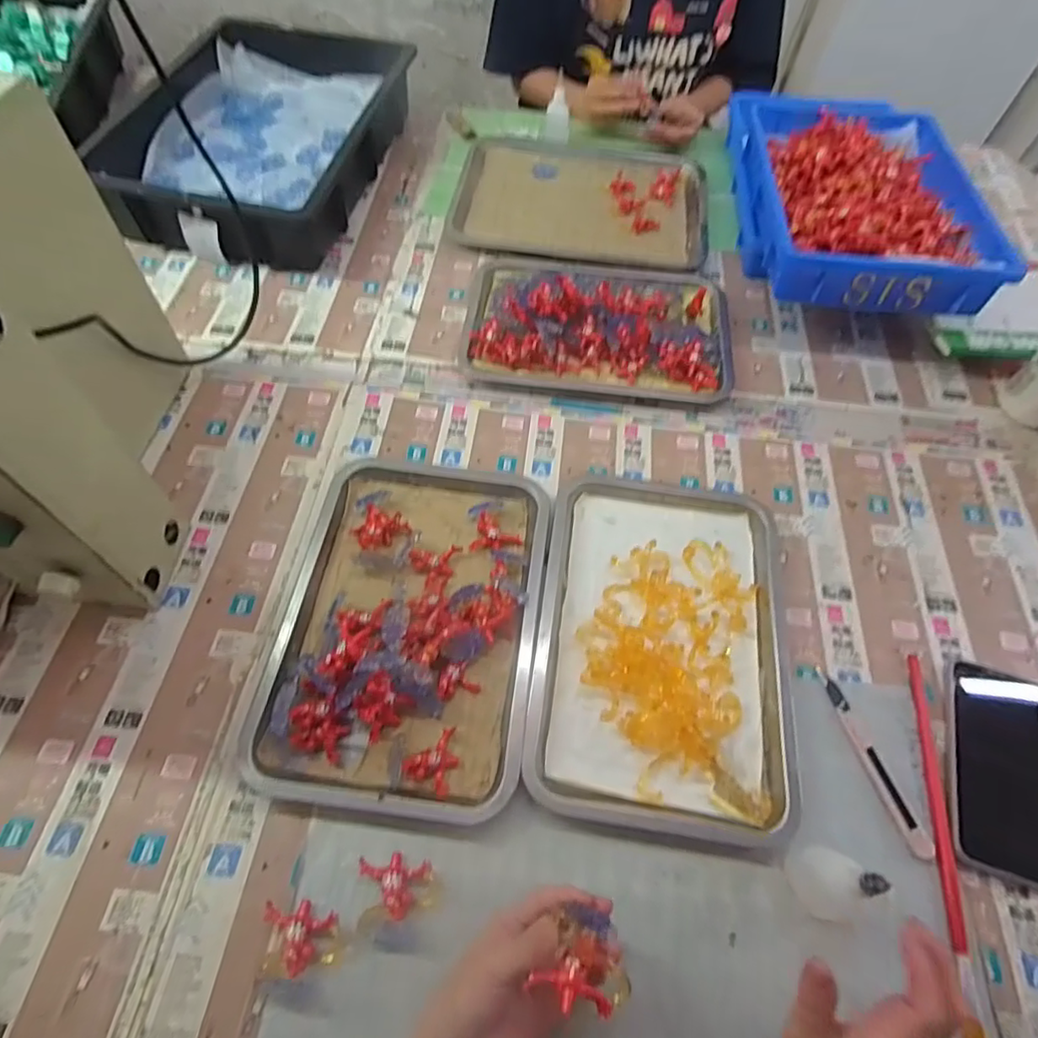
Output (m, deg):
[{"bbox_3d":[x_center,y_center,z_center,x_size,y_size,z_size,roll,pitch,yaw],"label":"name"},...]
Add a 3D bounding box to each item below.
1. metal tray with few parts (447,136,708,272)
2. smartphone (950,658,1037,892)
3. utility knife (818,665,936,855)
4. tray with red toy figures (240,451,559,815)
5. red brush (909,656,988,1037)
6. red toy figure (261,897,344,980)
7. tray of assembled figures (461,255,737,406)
[{"bbox_3d":[0.092,-0.477,0.851,0.347,0.023,0.292,9,58,3],"label":"metal tray with few parts"},{"bbox_3d":[0.385,0.195,0.467,0.079,0.008,0.164,20,59,10],"label":"smartphone"},{"bbox_3d":[0.280,0.189,0.466,0.018,0.006,0.144,-12,60,-10],"label":"utility knife"},{"bbox_3d":[-0.092,0.077,0.507,0.215,0.048,0.316,8,58,2],"label":"tray with red toy figures"},{"bbox_3d":[0.319,0.233,0.443,0.015,0.005,0.265,10,58,3],"label":"red brush"},{"bbox_3d":[-0.146,0.279,0.393,0.048,0.018,0.042,-10,59,-9],"label":"red toy figure"},{"bbox_3d":[0.098,-0.247,0.687,0.308,0.050,0.197,8,58,2],"label":"tray of assembled figures"}]

